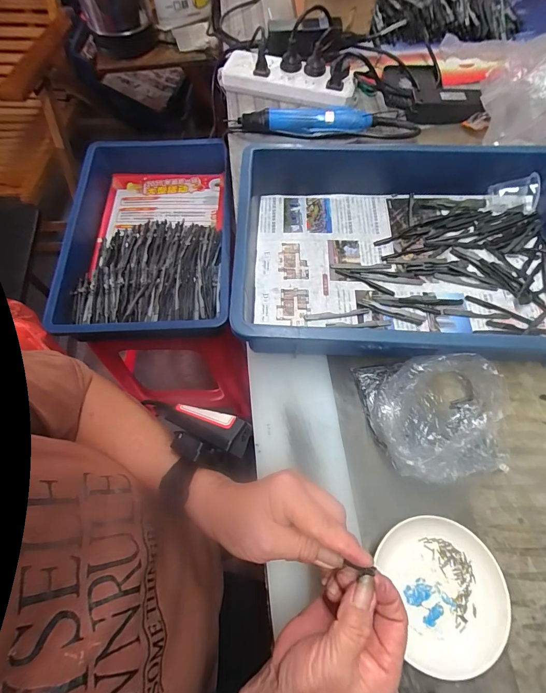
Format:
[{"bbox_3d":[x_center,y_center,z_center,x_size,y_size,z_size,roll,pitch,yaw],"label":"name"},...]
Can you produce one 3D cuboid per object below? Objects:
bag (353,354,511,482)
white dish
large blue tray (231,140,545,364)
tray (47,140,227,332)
[{"bbox_3d":[0.171,0.074,0.373,0.145,0.047,0.125,-1,68,0],"label":"bag"},{"bbox_3d":[0.157,0.220,0.326,0.101,0.021,0.115,-17,69,-6],"label":"white dish"},{"bbox_3d":[0.174,-0.120,0.432,0.422,0.087,0.284,1,68,1],"label":"large blue tray"},{"bbox_3d":[-0.241,-0.209,0.672,0.311,0.088,0.434,-4,67,0],"label":"tray"}]

